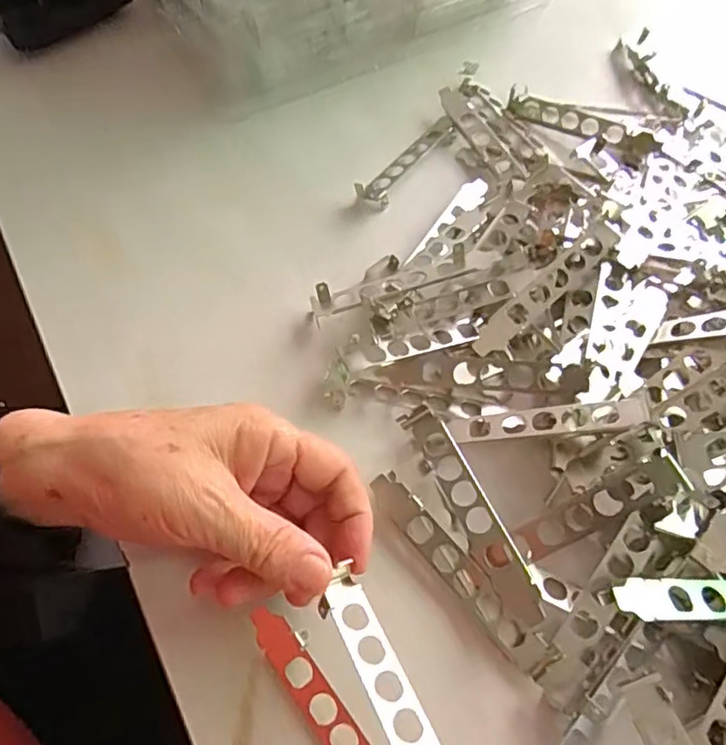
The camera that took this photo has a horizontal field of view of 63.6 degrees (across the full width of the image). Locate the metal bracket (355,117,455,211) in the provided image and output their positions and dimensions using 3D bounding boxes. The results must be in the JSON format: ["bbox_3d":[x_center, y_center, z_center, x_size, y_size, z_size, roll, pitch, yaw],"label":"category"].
[{"bbox_3d":[0.035,-0.156,0.429,0.023,0.010,0.102,37,68,15],"label":"metal bracket"}]

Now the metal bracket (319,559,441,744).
[{"bbox_3d":[0.013,0.133,0.231,0.020,0.008,0.121,-23,49,-13],"label":"metal bracket"}]

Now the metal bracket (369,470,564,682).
[{"bbox_3d":[0.049,0.101,0.299,0.017,0.013,0.122,-38,71,-19],"label":"metal bracket"}]

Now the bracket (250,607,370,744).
[{"bbox_3d":[-0.014,0.160,0.267,0.020,0.004,0.118,-41,72,-1],"label":"bracket"}]

